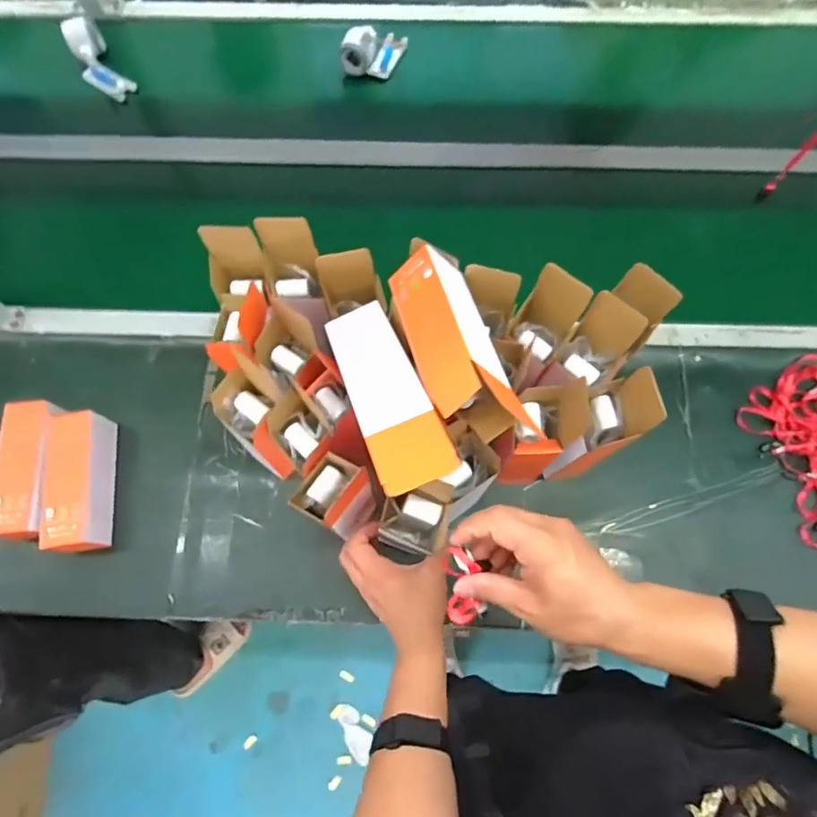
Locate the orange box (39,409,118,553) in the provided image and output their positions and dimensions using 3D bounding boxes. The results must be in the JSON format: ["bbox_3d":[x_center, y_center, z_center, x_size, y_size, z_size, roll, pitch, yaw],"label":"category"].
[{"bbox_3d":[-0.445,0.101,0.695,0.066,0.065,0.185,-8,72,-2],"label":"orange box"}]

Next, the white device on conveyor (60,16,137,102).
[{"bbox_3d":[-0.570,-0.635,0.935,0.066,0.038,0.146,-33,100,-10],"label":"white device on conveyor"}]

